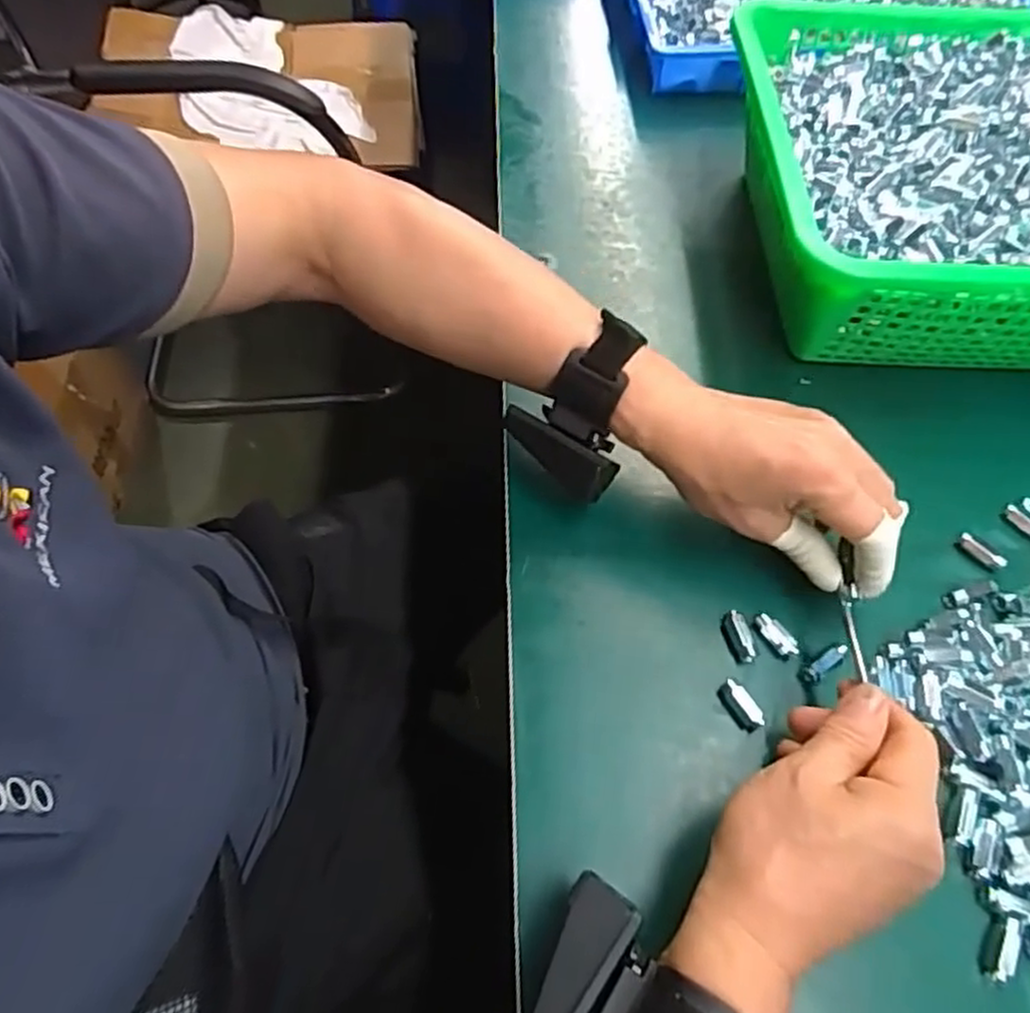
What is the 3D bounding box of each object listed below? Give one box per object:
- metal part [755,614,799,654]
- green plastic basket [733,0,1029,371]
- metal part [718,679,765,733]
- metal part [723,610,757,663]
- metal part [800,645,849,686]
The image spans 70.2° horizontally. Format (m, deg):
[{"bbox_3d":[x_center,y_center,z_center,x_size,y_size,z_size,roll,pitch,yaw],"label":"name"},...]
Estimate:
[{"bbox_3d":[0.146,0.071,0.406,0.012,0.007,0.027,-35,66,-17],"label":"metal part"},{"bbox_3d":[0.356,-0.230,0.518,0.380,0.101,0.302,2,59,-1],"label":"green plastic basket"},{"bbox_3d":[0.117,0.104,0.384,0.012,0.012,0.027,-19,61,-13],"label":"metal part"},{"bbox_3d":[0.124,0.072,0.403,0.011,0.011,0.026,-18,62,-9],"label":"metal part"},{"bbox_3d":[0.168,0.085,0.396,0.030,0.005,0.009,-38,66,-4],"label":"metal part"}]

